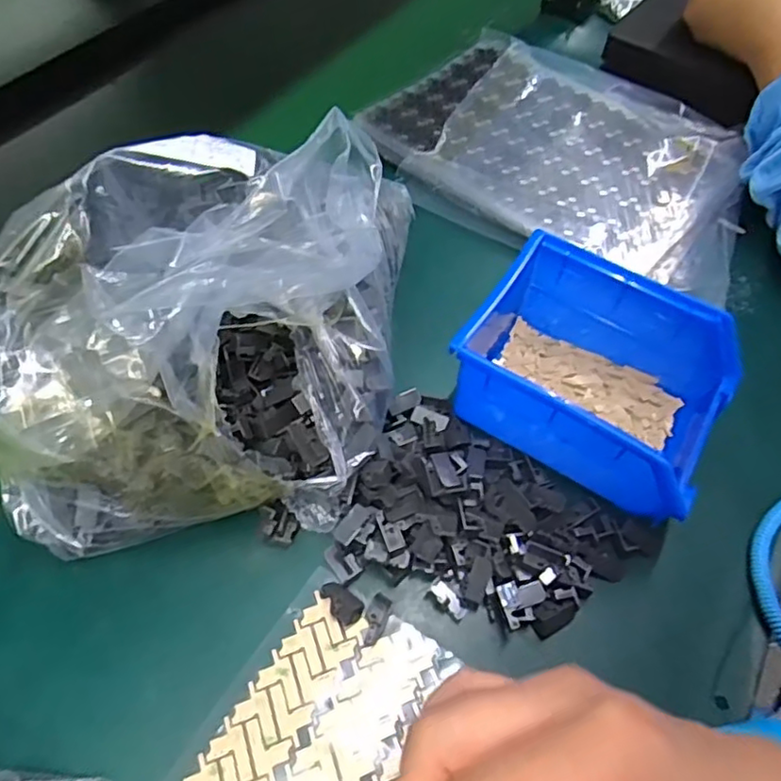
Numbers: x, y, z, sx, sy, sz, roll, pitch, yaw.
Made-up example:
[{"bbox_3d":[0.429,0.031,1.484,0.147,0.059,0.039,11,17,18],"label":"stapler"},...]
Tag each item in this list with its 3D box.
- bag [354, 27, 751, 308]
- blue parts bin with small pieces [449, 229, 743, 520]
[{"bbox_3d":[0.140,-0.191,0.503,0.293,0.028,0.234,29,59,17],"label":"bag"},{"bbox_3d":[0.111,-0.010,0.347,0.140,0.062,0.105,28,59,17],"label":"blue parts bin with small pieces"}]

